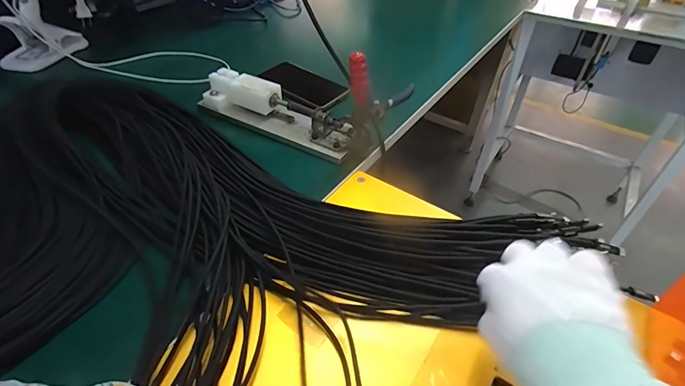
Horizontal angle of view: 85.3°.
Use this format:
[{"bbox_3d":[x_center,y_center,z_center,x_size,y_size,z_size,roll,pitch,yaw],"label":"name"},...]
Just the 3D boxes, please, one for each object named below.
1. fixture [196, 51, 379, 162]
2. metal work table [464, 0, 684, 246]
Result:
[{"bbox_3d":[-0.079,-0.135,0.518,0.288,0.125,0.063,24,48,22],"label":"fixture"},{"bbox_3d":[0.841,-0.256,1.243,0.575,0.683,0.430,26,48,23],"label":"metal work table"}]

